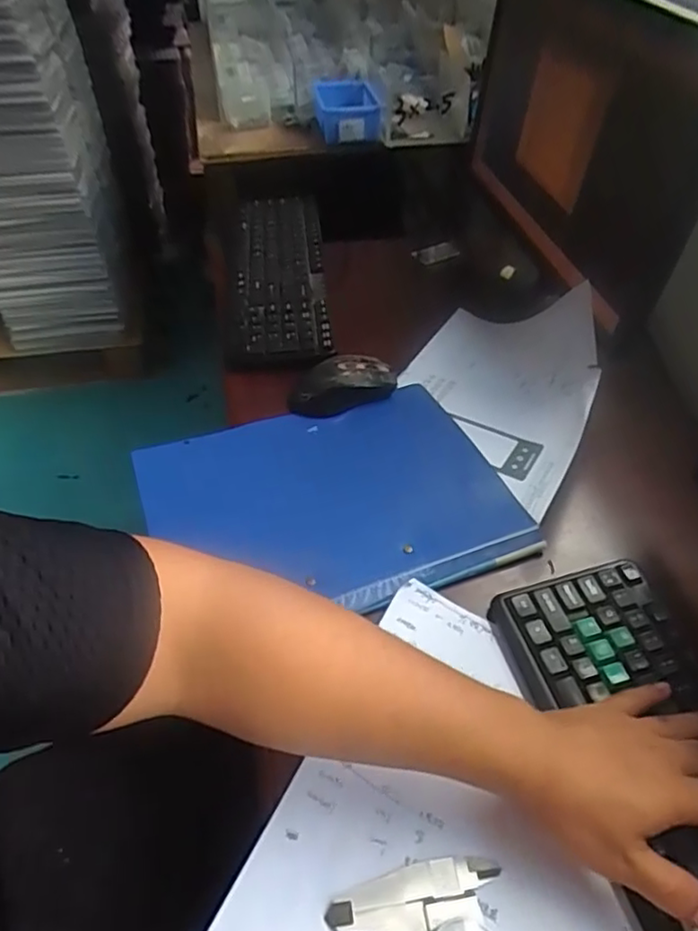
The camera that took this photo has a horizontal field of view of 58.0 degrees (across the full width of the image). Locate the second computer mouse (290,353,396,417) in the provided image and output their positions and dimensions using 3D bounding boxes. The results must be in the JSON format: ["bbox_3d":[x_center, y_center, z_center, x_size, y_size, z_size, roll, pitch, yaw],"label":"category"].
[{"bbox_3d":[-0.006,-0.086,0.664,0.112,0.036,0.054,-13,48,-12],"label":"second computer mouse"}]

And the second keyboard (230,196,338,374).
[{"bbox_3d":[-0.090,-0.250,0.811,0.120,0.032,0.364,-3,47,-3],"label":"second keyboard"}]

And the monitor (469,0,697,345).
[{"bbox_3d":[0.231,-0.349,0.663,0.059,0.253,0.423,-6,47,-6],"label":"monitor"}]

